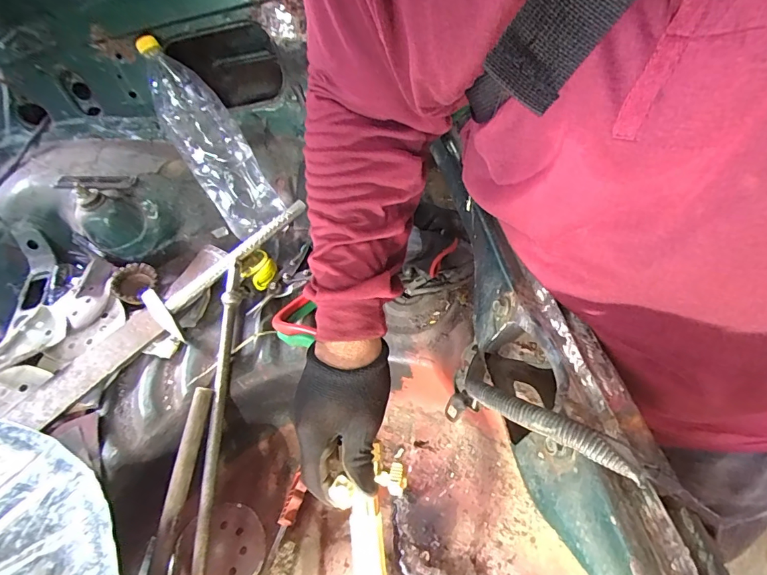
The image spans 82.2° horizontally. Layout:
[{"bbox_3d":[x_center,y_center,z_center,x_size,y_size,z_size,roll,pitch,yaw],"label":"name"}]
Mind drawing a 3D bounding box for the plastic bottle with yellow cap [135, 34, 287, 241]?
[{"bbox_3d":[-0.272,-0.234,0.691,0.108,0.311,0.080,-34,14,-23],"label":"plastic bottle with yellow cap"}]

